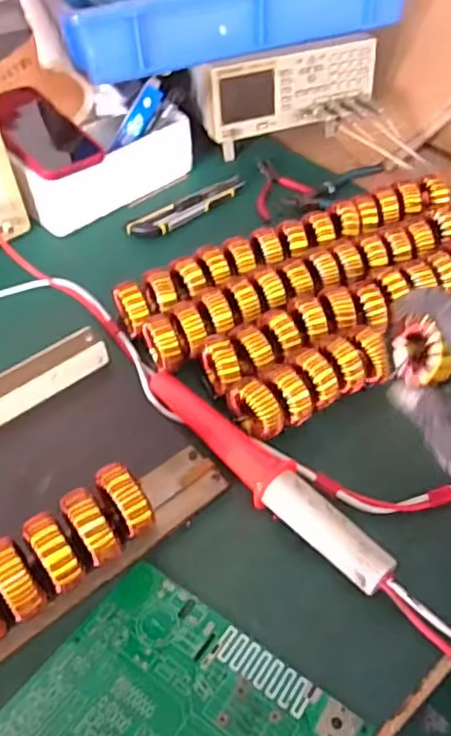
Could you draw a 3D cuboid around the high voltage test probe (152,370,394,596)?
[{"bbox_3d":[0.025,0.075,0.453,0.038,0.031,0.244,-34,57,-25],"label":"high voltage test probe"}]

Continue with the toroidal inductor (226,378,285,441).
[{"bbox_3d":[0.025,0.031,0.473,0.024,0.040,0.046,-32,56,-24],"label":"toroidal inductor"}]

